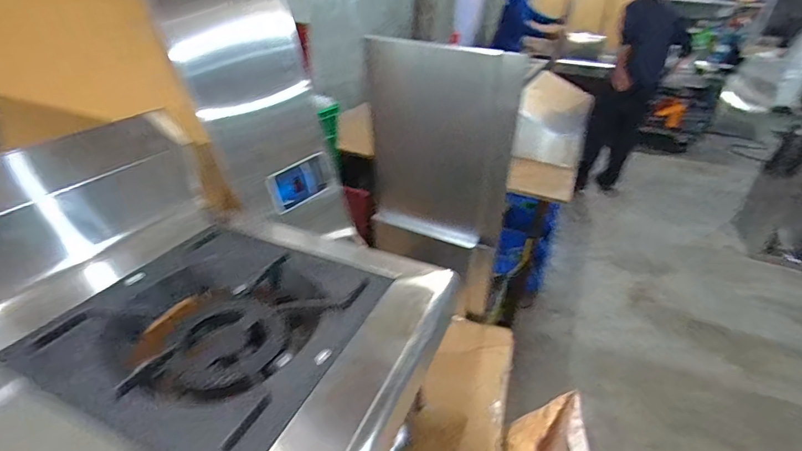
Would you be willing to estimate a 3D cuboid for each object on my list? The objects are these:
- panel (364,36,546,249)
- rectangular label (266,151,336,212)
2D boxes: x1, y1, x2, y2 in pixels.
[{"bbox_3d":[0.078,-0.161,0.966,0.335,0.462,0.030,15,39,18],"label":"panel"},{"bbox_3d":[-0.181,-0.081,0.799,0.006,0.076,0.137,13,37,41],"label":"rectangular label"}]

